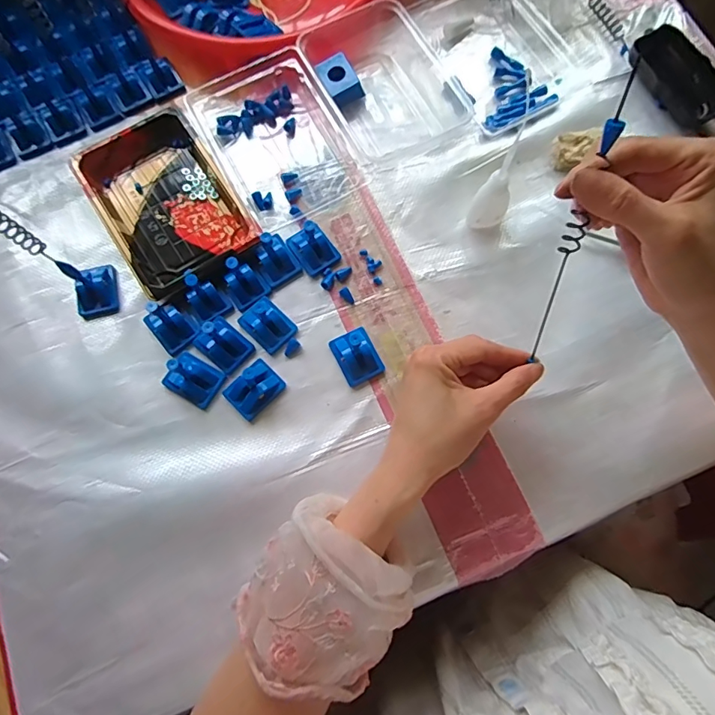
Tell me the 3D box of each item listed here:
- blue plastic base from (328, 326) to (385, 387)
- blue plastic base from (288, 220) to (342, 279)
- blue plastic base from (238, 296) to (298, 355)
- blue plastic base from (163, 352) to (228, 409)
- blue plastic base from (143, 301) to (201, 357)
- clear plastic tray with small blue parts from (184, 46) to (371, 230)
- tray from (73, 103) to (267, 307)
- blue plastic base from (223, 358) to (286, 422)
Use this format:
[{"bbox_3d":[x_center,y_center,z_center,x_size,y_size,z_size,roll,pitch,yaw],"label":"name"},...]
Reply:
[{"bbox_3d":[-0.001,-0.002,0.399,0.033,0.019,0.045,-26,76,-6],"label":"blue plastic base"},{"bbox_3d":[-0.039,-0.102,0.411,0.035,0.041,0.042,-33,77,-8],"label":"blue plastic base"},{"bbox_3d":[-0.078,-0.030,0.406,0.034,0.016,0.045,-43,79,-10],"label":"blue plastic base"},{"bbox_3d":[-0.136,0.015,0.384,0.043,0.034,0.034,29,77,8],"label":"blue plastic base"},{"bbox_3d":[-0.158,-0.029,0.395,0.033,0.040,0.039,-44,79,-10],"label":"blue plastic base"},{"bbox_3d":[-0.081,-0.216,0.448,0.116,0.028,0.173,-30,77,-7],"label":"clear plastic tray with small blue parts"},{"bbox_3d":[-0.170,-0.140,0.429,0.111,0.027,0.160,-32,77,-8],"label":"tray"},{"bbox_3d":[-0.085,0.025,0.389,0.043,0.016,0.033,-43,79,-10],"label":"blue plastic base"}]

